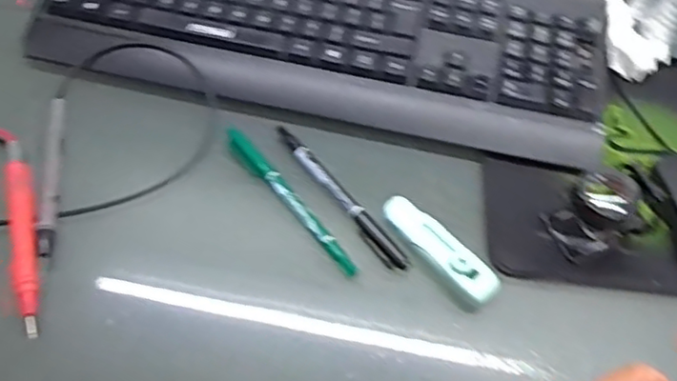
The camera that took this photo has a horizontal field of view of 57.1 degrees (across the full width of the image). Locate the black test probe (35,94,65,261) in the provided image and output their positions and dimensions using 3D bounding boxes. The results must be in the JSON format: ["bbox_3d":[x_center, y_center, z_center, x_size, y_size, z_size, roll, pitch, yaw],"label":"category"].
[{"bbox_3d":[-0.194,-0.013,0.421,0.011,0.009,0.130,-7,58,-9],"label":"black test probe"}]

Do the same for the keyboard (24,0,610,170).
[{"bbox_3d":[-0.008,-0.128,0.492,0.433,0.037,0.154,11,57,3],"label":"keyboard"}]

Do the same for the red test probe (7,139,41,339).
[{"bbox_3d":[-0.198,0.025,0.393,0.014,0.014,0.141,-12,59,-12],"label":"red test probe"}]

